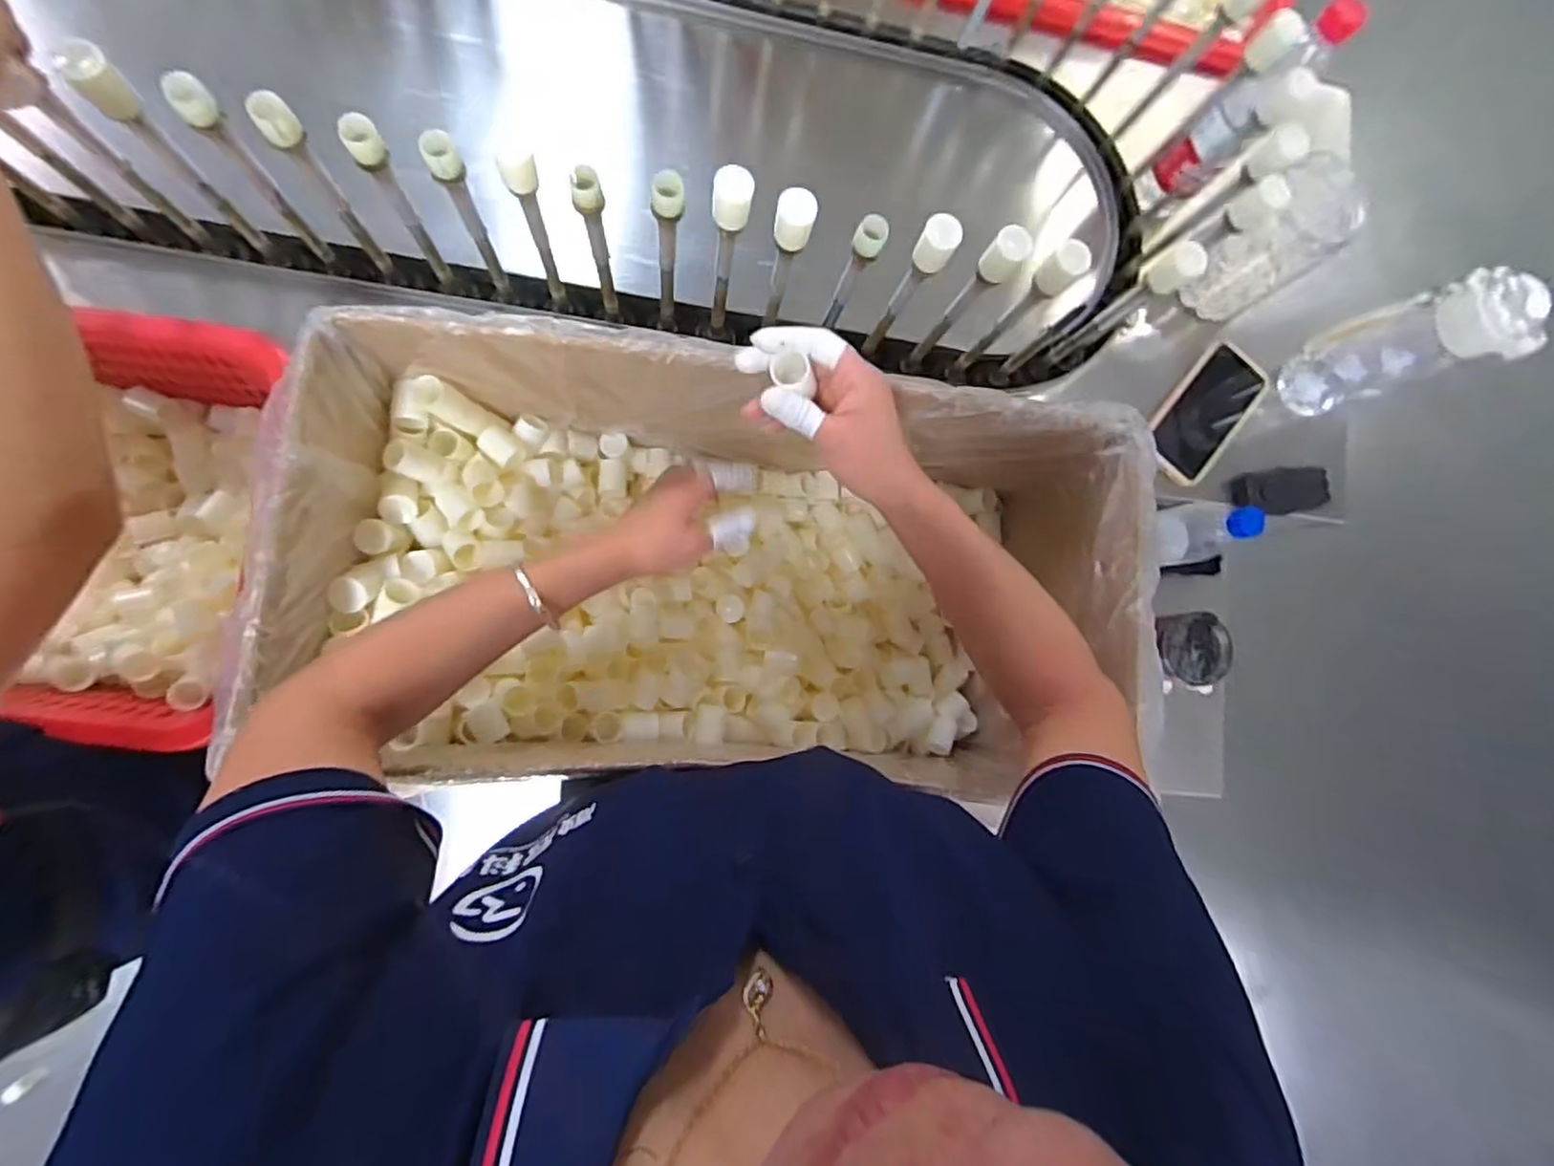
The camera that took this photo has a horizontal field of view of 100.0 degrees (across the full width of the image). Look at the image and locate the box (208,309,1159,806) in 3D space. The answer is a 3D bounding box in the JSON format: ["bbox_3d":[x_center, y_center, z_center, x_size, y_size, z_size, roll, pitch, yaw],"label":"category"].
[{"bbox_3d":[-0.040,-0.002,0.587,0.629,0.257,0.323,8,85,-9],"label":"box"}]

